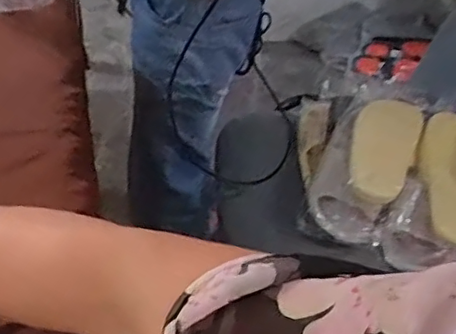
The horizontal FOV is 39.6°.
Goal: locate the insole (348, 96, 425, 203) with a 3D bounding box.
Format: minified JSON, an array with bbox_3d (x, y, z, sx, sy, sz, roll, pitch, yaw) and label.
[{"bbox_3d":[0.261,-0.038,1.069,0.111,0.044,0.234,18,39,14],"label":"insole"}]

